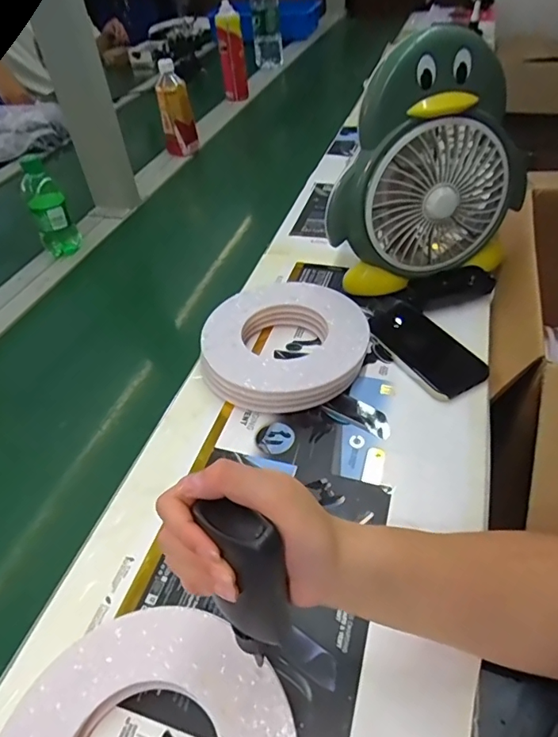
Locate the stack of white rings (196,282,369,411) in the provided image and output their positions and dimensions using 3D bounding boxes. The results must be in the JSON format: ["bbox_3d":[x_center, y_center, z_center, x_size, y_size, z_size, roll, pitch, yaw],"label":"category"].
[{"bbox_3d":[0.008,-0.031,0.594,0.187,0.041,0.193,16,48,19],"label":"stack of white rings"}]

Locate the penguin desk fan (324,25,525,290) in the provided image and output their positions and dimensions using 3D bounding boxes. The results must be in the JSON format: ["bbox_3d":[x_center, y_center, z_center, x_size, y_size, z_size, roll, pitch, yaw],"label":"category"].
[{"bbox_3d":[0.191,-0.247,0.622,0.259,0.286,0.104,-5,44,-1],"label":"penguin desk fan"}]

